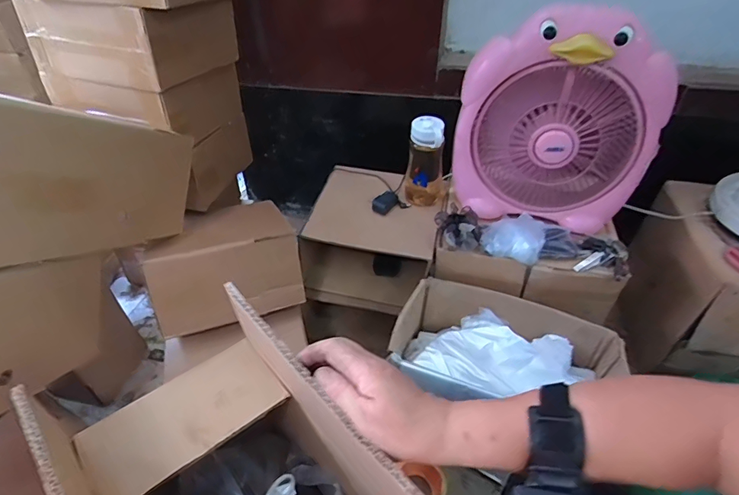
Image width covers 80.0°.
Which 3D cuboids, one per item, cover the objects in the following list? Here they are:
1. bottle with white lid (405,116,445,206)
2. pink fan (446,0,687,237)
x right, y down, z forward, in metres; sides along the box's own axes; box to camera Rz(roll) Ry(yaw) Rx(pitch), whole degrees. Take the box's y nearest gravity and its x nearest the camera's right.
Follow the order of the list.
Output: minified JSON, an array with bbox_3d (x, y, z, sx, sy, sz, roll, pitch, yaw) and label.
[{"bbox_3d":[0.112,-0.160,0.855,0.079,0.177,0.077,6,41,7],"label":"bottle with white lid"},{"bbox_3d":[0.321,-0.212,0.772,0.321,0.342,0.137,8,41,8],"label":"pink fan"}]

